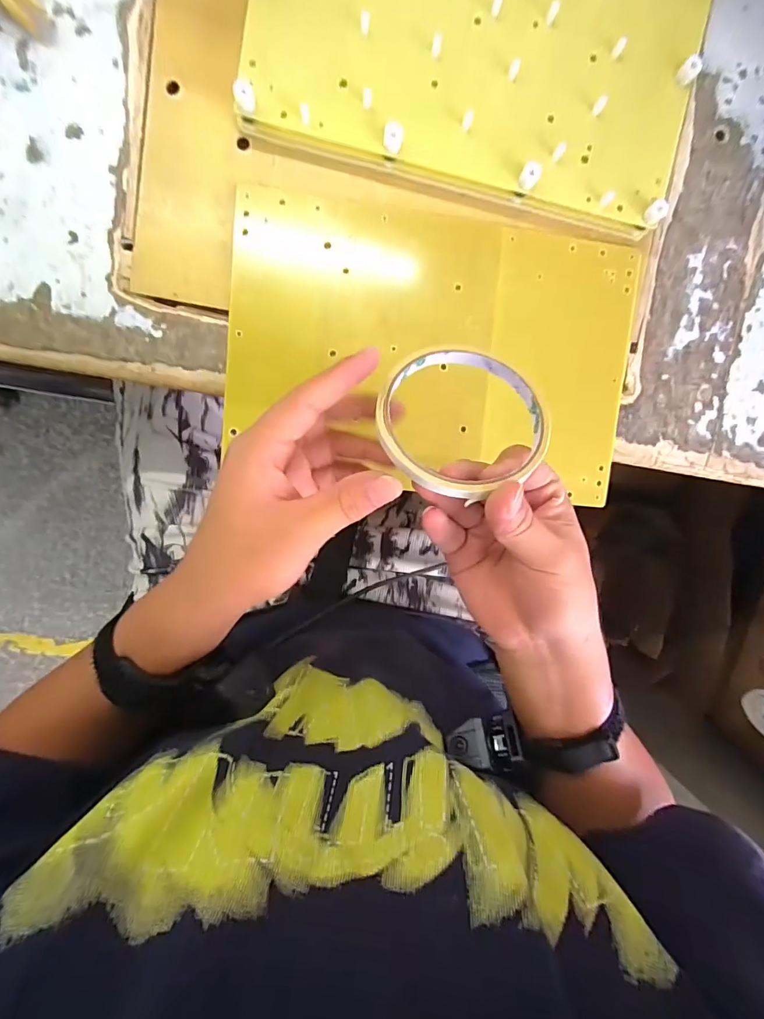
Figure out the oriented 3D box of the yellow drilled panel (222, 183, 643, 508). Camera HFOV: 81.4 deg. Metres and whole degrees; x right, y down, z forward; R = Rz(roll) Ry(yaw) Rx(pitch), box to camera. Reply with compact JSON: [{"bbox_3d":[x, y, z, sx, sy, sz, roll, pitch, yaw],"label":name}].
[{"bbox_3d":[0.040,-0.120,0.326,0.292,0.006,0.179,5,97,-7],"label":"yellow drilled panel"}]

